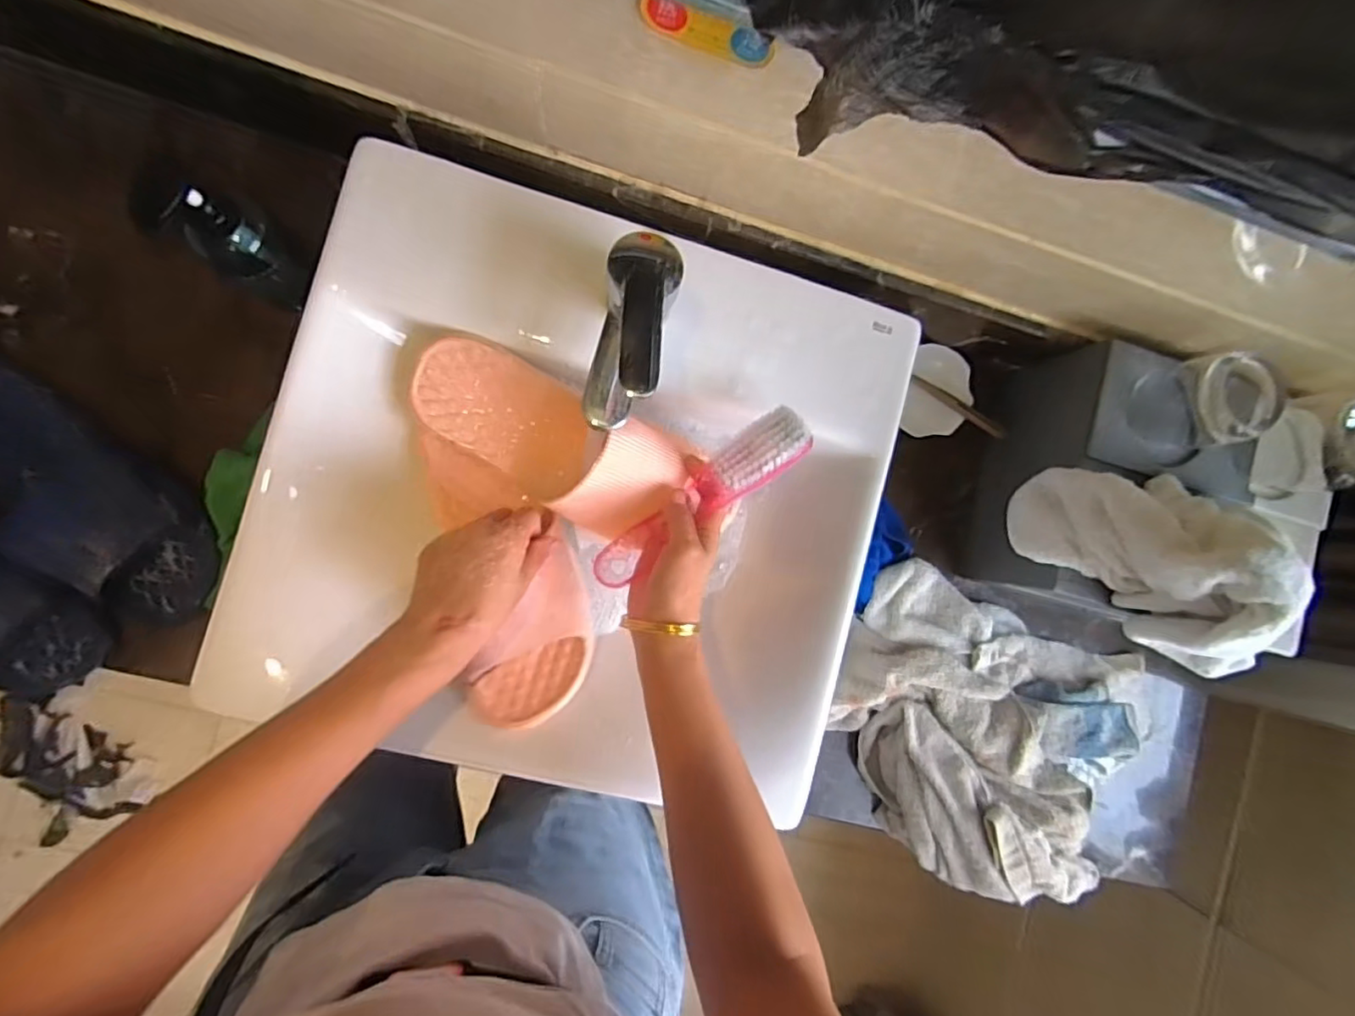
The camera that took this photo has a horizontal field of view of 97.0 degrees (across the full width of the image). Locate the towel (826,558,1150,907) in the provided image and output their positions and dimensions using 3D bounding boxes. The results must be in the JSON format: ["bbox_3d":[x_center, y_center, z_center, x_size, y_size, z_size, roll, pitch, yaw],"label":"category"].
[{"bbox_3d":[0.313,0.236,0.587,0.340,0.083,0.273,25,86,-7],"label":"towel"}]

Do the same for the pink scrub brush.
[{"bbox_3d":[0.017,-0.006,0.446,0.186,0.024,0.040,-37,94,11],"label":"pink scrub brush"}]

